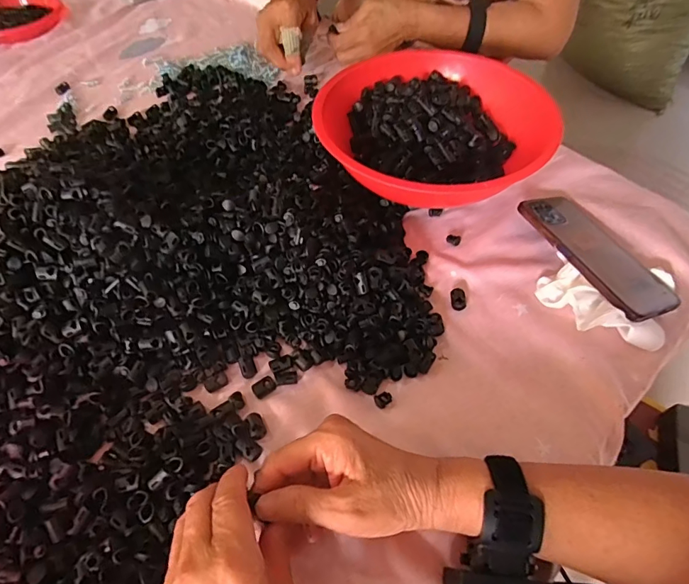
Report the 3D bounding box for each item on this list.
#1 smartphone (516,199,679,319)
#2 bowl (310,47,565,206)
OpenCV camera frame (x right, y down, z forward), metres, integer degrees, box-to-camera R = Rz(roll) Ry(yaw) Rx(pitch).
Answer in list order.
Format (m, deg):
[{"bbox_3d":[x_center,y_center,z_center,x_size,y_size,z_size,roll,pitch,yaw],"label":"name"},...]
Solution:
[{"bbox_3d":[0.256,-0.040,0.448,0.083,0.011,0.158,-12,55,-25],"label":"smartphone"},{"bbox_3d":[0.106,-0.184,0.511,0.241,0.083,0.237,-1,56,1],"label":"bowl"}]

